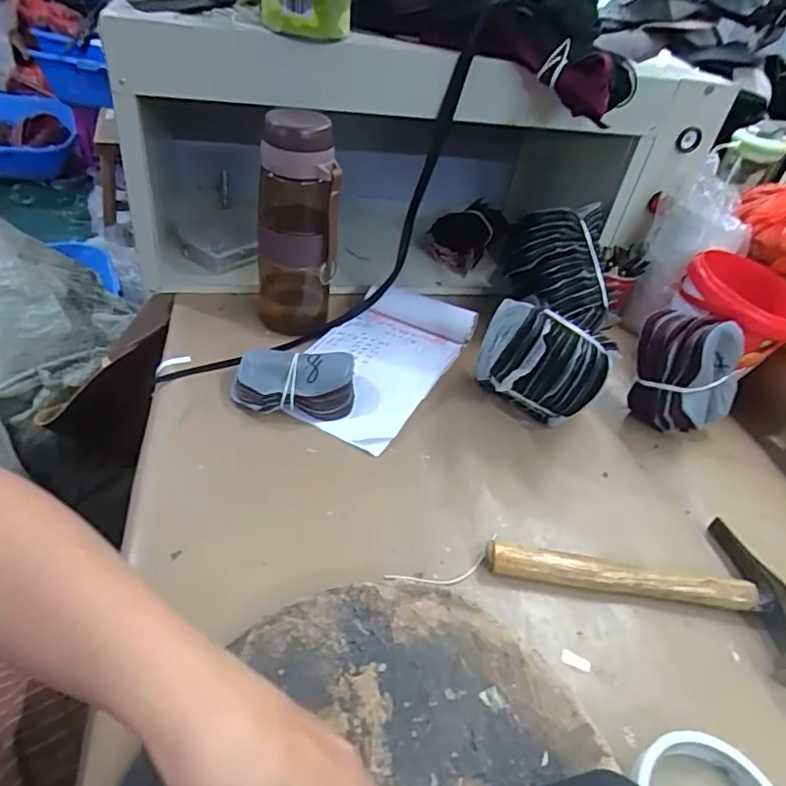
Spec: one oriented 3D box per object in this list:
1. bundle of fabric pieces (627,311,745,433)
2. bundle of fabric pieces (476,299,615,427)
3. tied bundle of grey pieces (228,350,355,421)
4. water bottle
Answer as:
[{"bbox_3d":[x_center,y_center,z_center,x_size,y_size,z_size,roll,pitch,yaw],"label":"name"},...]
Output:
[{"bbox_3d":[0.299,-0.020,0.570,0.076,0.122,0.081,-11,24,-38],"label":"bundle of fabric pieces"},{"bbox_3d":[0.139,-0.021,0.540,0.107,0.122,0.096,14,41,4],"label":"bundle of fabric pieces"},{"bbox_3d":[-0.095,-0.011,0.542,0.111,0.034,0.070,5,41,-6],"label":"tied bundle of grey pieces"},{"bbox_3d":[-0.103,-0.175,0.580,0.078,0.218,0.090,-4,43,-17],"label":"water bottle"}]

